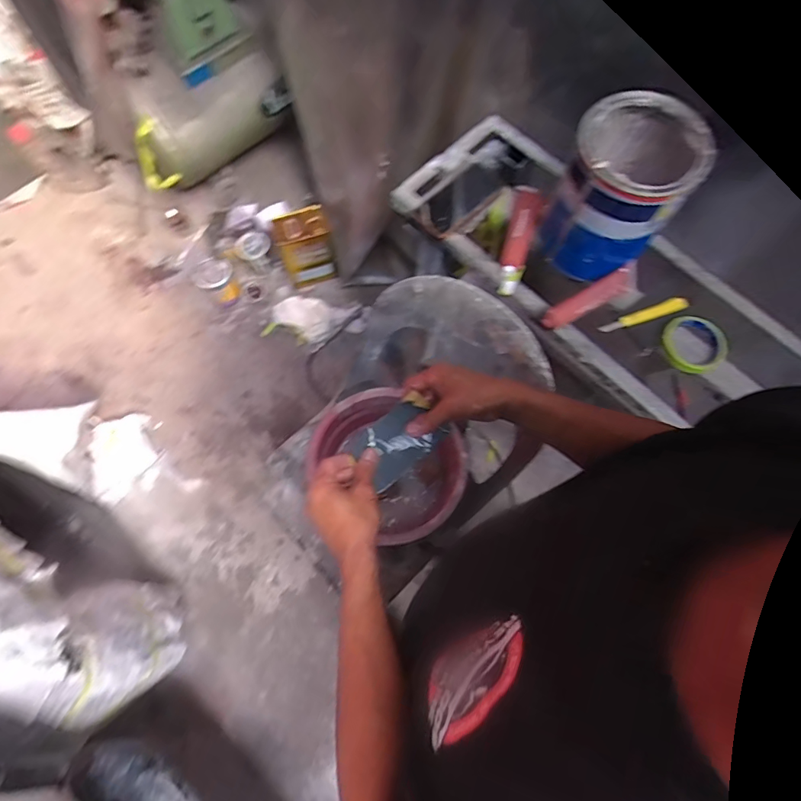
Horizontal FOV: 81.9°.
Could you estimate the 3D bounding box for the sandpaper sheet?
[{"bbox_3d":[-0.004,0.046,0.537,0.100,0.042,0.069,-38,78,-10],"label":"sandpaper sheet"}]

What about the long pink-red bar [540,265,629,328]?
[{"bbox_3d":[0.299,-0.160,0.732,0.157,0.026,0.032,-30,75,-10],"label":"long pink-red bar"}]

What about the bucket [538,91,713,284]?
[{"bbox_3d":[0.317,-0.306,0.678,0.160,0.238,0.184,26,73,7],"label":"bucket"}]

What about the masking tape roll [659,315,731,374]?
[{"bbox_3d":[0.462,-0.090,0.724,0.084,0.029,0.095,-23,76,-7],"label":"masking tape roll"}]

